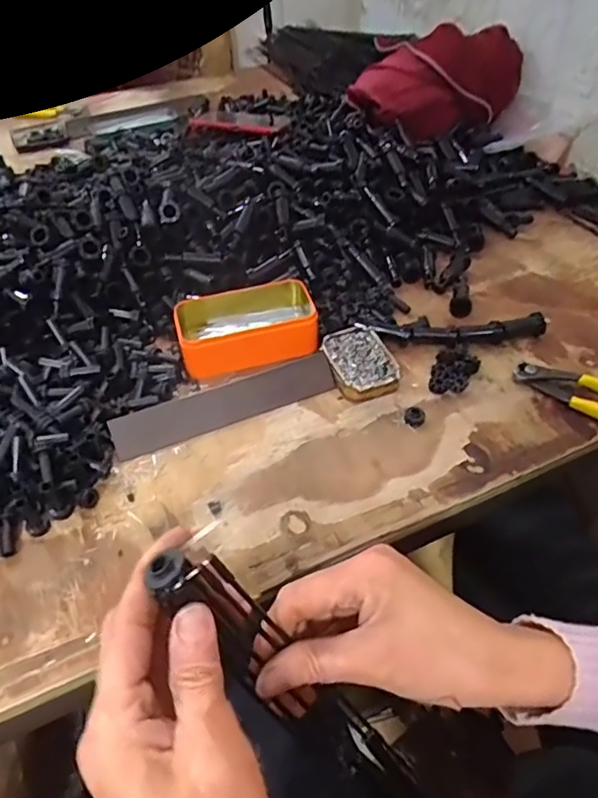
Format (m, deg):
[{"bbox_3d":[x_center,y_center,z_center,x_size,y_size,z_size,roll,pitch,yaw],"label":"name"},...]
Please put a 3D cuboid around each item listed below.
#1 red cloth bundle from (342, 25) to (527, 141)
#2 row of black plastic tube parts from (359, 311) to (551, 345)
[{"bbox_3d":[0.211,-0.484,0.825,0.228,0.094,0.145,-25,51,-21],"label":"red cloth bundle"},{"bbox_3d":[0.165,-0.073,0.589,0.197,0.021,0.030,-5,46,-3],"label":"row of black plastic tube parts"}]

